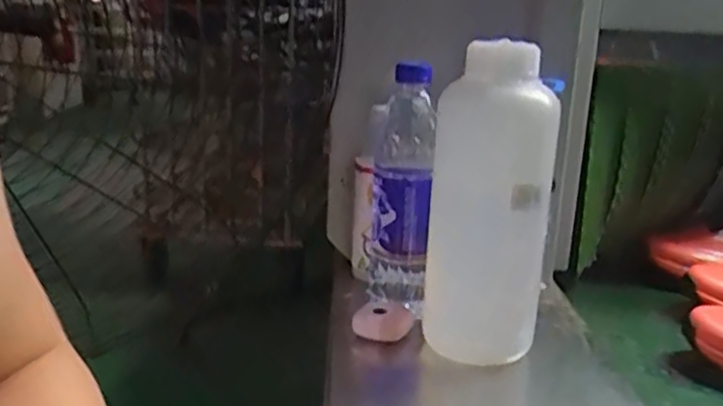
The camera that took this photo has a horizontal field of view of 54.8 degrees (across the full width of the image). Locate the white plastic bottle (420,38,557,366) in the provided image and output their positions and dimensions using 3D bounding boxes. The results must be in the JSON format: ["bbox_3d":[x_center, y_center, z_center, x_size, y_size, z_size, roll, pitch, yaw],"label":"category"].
[{"bbox_3d":[0.099,0.007,0.560,0.097,0.253,0.071,3,16,10],"label":"white plastic bottle"}]

